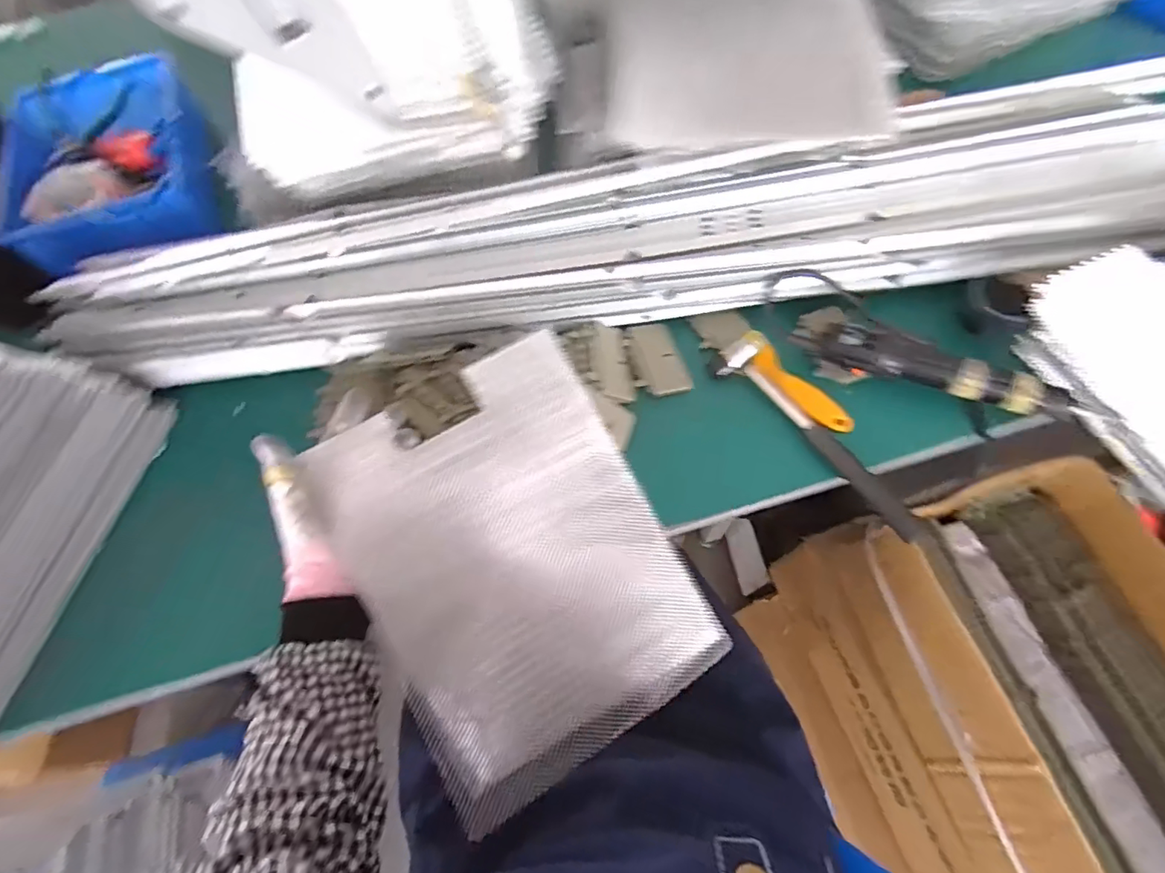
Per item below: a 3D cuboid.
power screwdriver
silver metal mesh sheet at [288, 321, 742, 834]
[{"bbox_3d":[0.335,-0.062,0.506,0.253,0.046,0.039,18,67,11],"label":"power screwdriver"},{"bbox_3d":[-0.058,0.105,0.453,0.248,0.041,0.330,-29,89,-11],"label":"silver metal mesh sheet"}]

